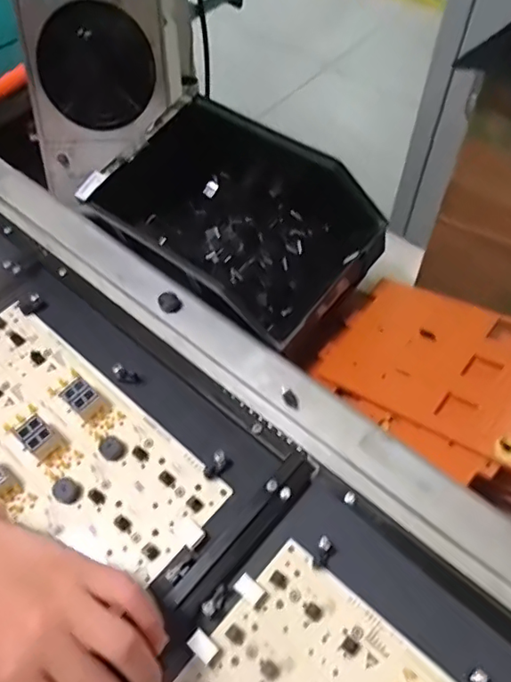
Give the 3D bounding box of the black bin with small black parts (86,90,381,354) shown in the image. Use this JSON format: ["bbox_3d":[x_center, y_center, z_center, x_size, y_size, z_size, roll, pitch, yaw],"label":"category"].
[{"bbox_3d":[-0.012,-0.115,0.493,0.189,0.084,0.236,-41,63,-20],"label":"black bin with small black parts"}]

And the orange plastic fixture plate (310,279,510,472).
[{"bbox_3d":[0.170,0.025,0.415,0.232,0.011,0.119,26,66,37],"label":"orange plastic fixture plate"}]

